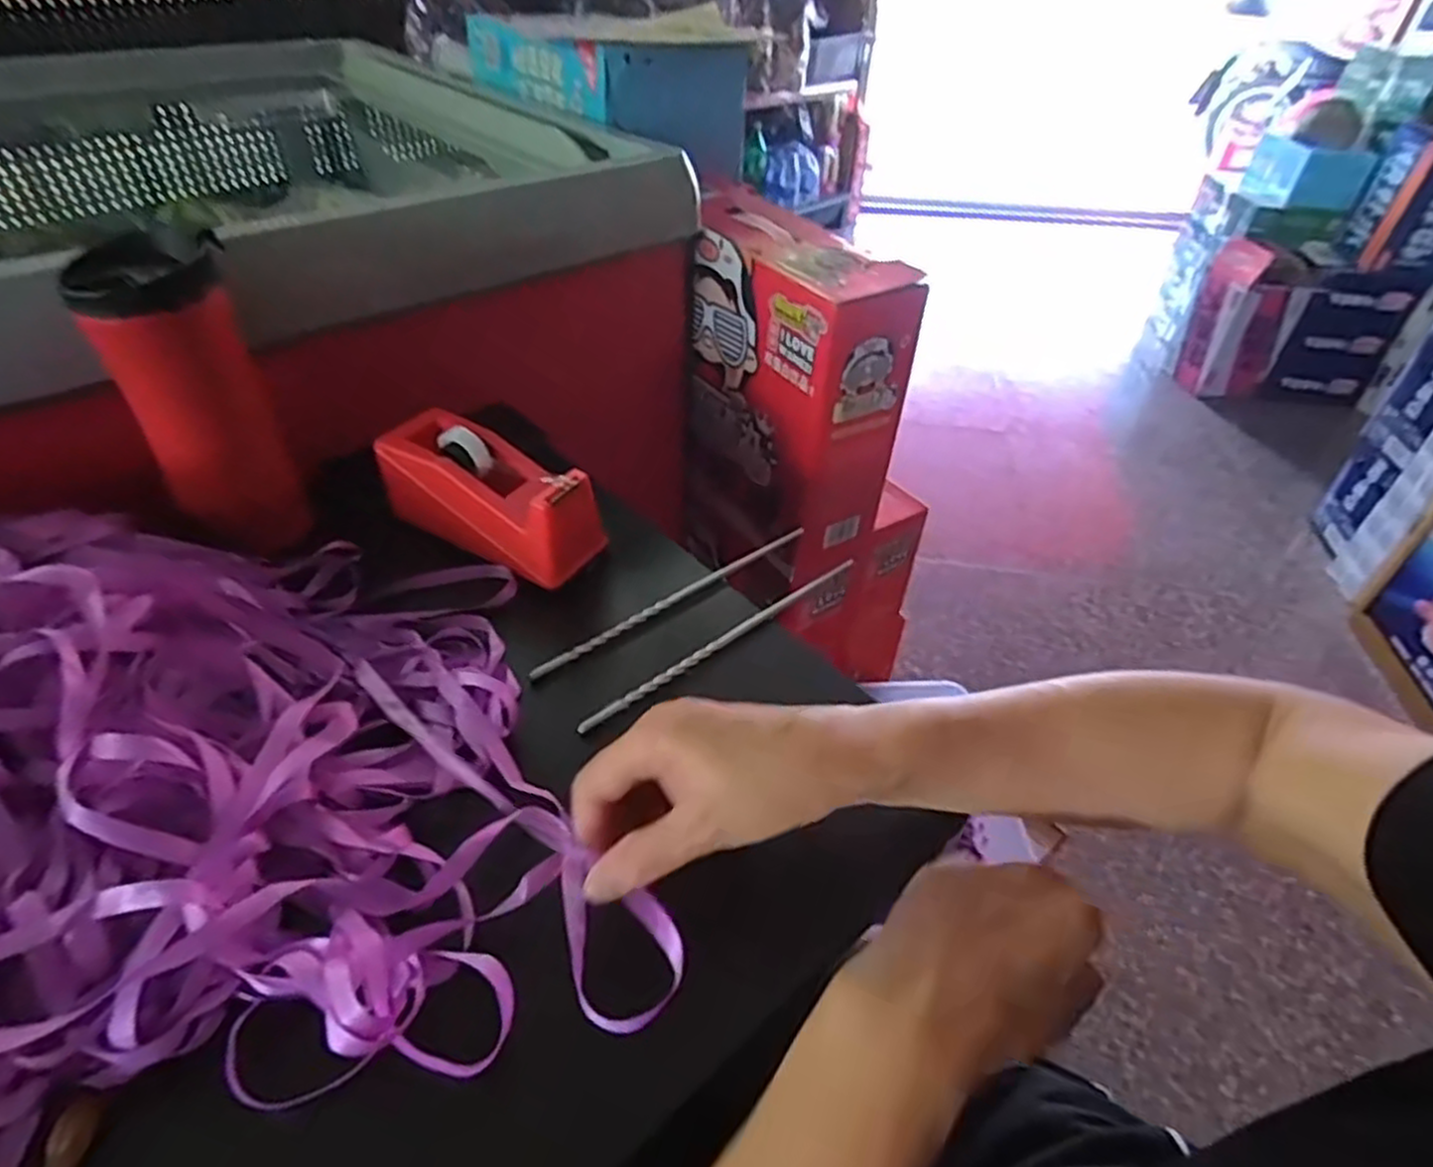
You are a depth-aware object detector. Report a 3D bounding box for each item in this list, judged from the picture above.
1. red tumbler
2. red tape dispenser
[{"bbox_3d":[-0.313,-0.110,0.466,0.073,0.171,0.079,-25,49,-28],"label":"red tumbler"},{"bbox_3d":[-0.149,-0.059,0.501,0.149,0.058,0.067,25,46,23],"label":"red tape dispenser"}]

